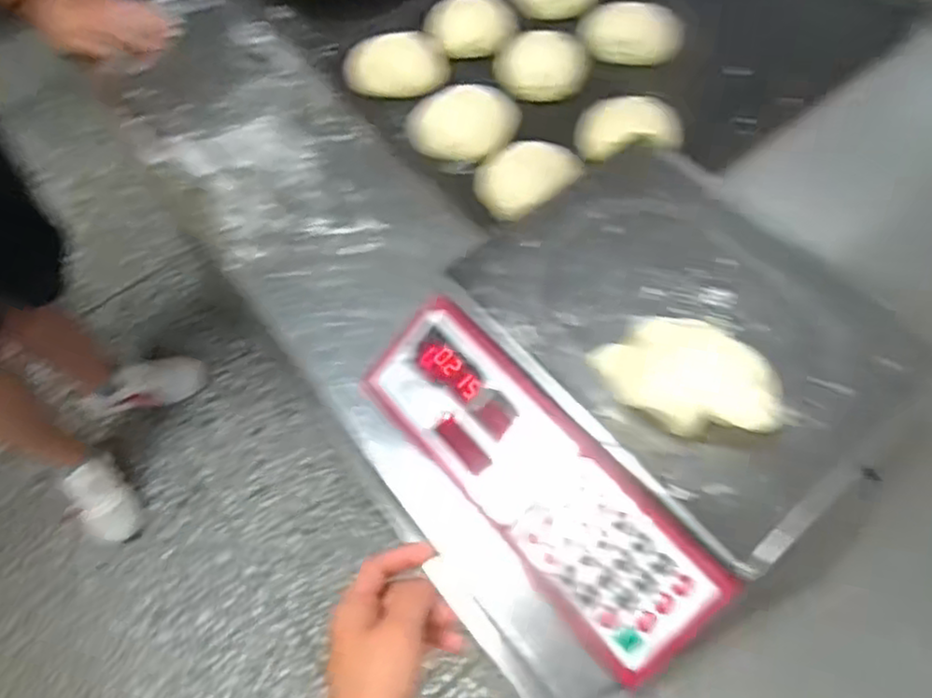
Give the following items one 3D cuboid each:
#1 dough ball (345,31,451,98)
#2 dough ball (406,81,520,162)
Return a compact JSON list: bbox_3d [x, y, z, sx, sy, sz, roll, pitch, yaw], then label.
[{"bbox_3d":[-0.081,-0.321,0.809,0.107,0.037,0.084,-22,61,-9],"label":"dough ball"},{"bbox_3d":[0.002,-0.238,0.753,0.109,0.038,0.095,-30,62,-13],"label":"dough ball"}]

